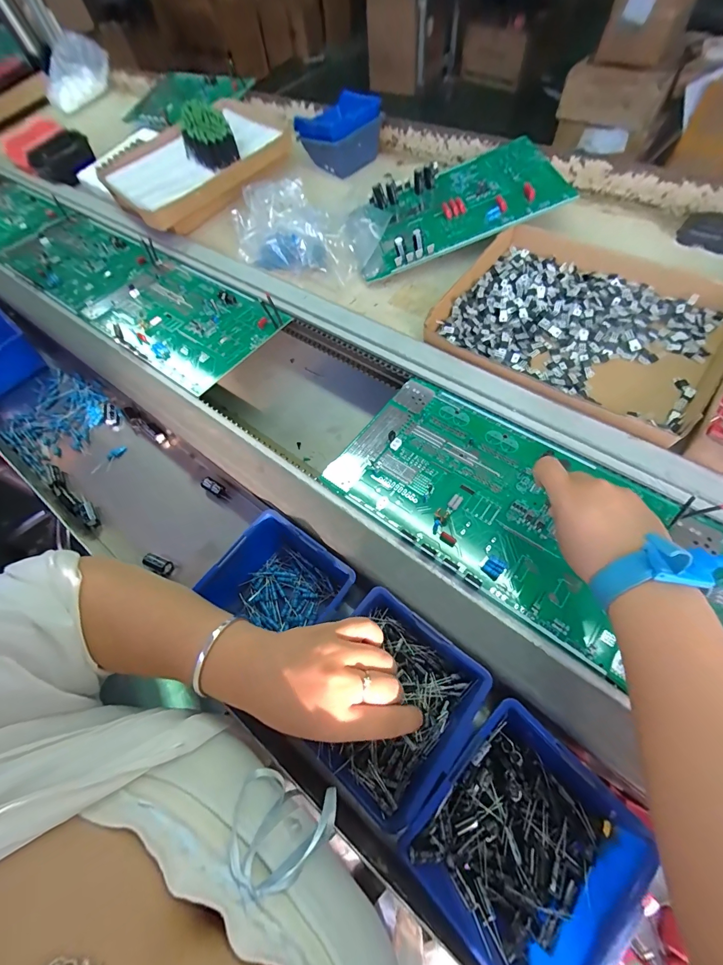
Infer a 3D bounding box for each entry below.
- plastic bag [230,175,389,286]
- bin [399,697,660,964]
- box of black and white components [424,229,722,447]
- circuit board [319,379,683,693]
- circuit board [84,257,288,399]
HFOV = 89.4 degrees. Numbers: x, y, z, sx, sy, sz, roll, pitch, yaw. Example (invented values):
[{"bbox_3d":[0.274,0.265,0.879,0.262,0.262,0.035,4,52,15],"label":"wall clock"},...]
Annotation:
[{"bbox_3d":[-0.081,-0.395,0.565,0.228,0.076,0.145,9,61,9],"label":"plastic bag"},{"bbox_3d":[0.109,0.247,0.253,0.126,0.052,0.117,-41,65,-19],"label":"bin"},{"bbox_3d":[0.272,-0.205,0.454,0.309,0.035,0.265,34,67,21],"label":"box of black and white components"},{"bbox_3d":[0.129,0.011,0.376,0.302,0.010,0.180,34,67,21],"label":"circuit board"},{"bbox_3d":[-0.281,-0.254,0.559,0.306,0.021,0.175,31,66,20],"label":"circuit board"}]

